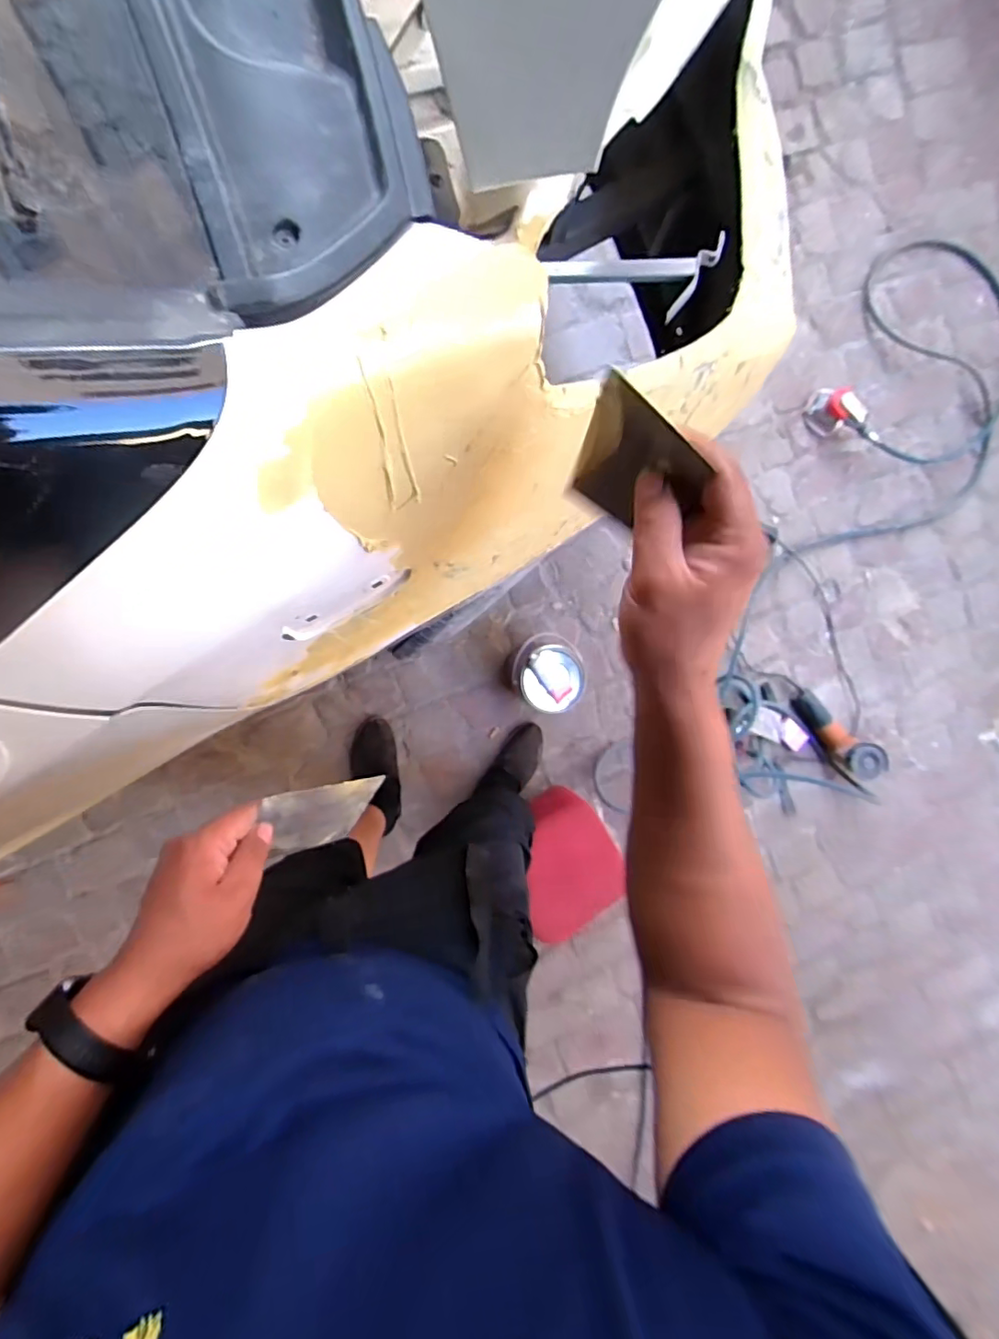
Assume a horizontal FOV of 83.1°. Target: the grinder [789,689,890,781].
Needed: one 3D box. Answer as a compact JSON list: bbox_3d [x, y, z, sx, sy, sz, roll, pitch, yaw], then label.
[{"bbox_3d":[0.912,0.172,1.523,0.095,0.086,0.288,-44,82,-3],"label":"grinder"}]

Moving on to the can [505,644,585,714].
[{"bbox_3d":[0.106,0.019,1.322,0.145,0.182,0.150,-1,94,-8],"label":"can"}]

